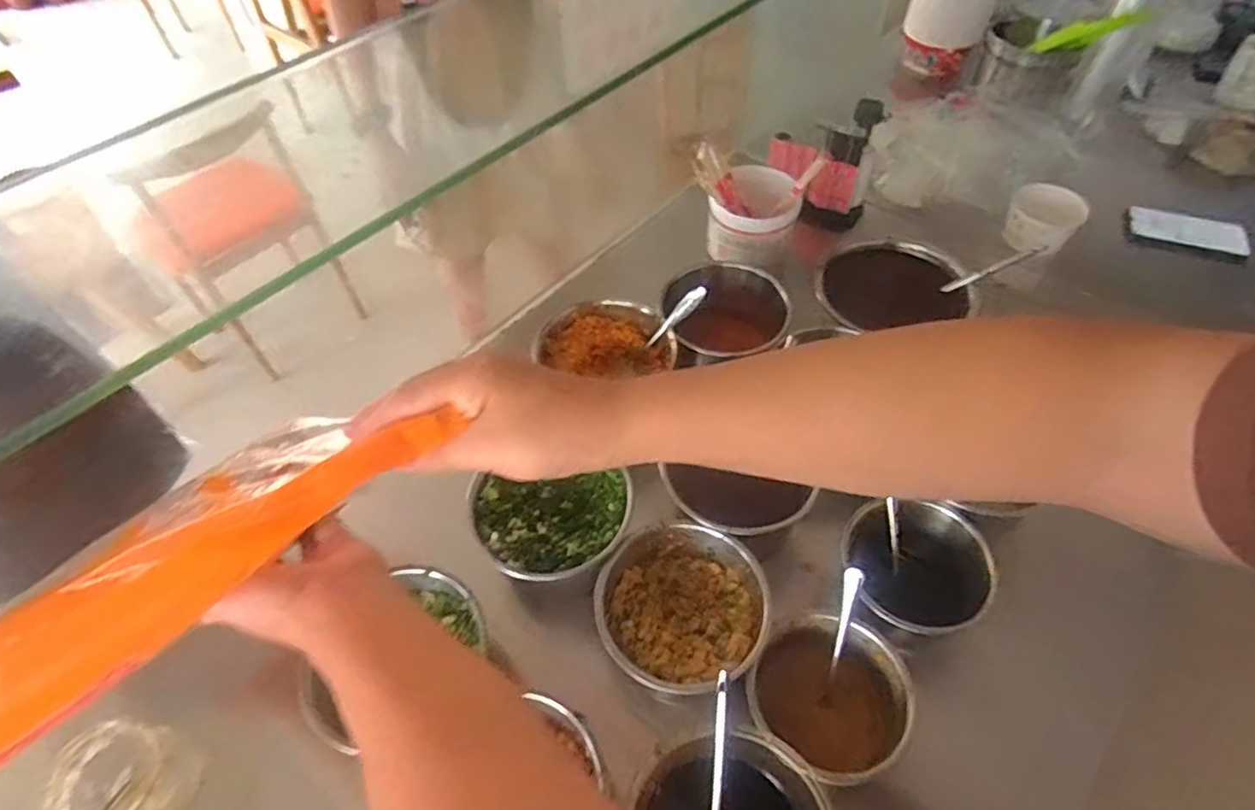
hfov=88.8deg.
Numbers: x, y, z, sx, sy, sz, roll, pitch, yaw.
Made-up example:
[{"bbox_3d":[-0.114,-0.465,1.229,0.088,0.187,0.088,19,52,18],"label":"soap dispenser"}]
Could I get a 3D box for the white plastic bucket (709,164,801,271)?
[{"bbox_3d":[0.176,-0.257,0.889,0.112,0.092,0.114,-1,53,1],"label":"white plastic bucket"}]

